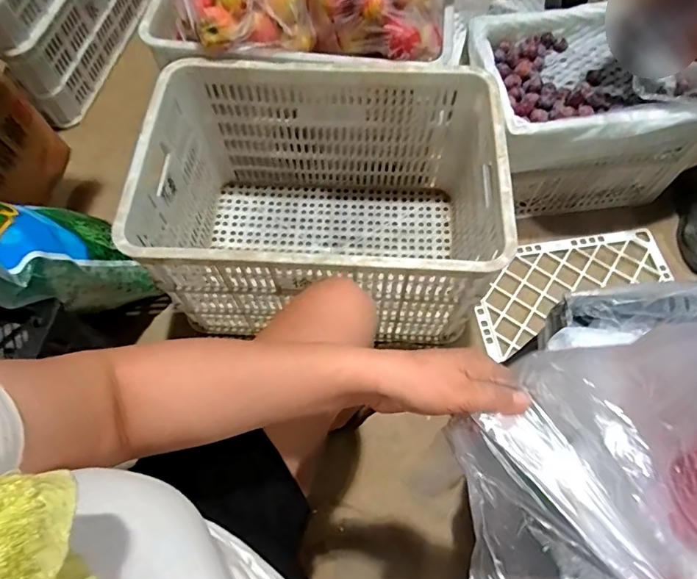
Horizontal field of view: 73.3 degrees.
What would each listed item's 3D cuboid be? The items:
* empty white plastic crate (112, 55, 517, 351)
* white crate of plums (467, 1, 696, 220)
[{"bbox_3d":[-0.047,-0.158,0.940,0.615,0.352,0.428,1,65,1],"label":"empty white plastic crate"},{"bbox_3d":[0.493,-0.385,1.061,0.466,0.322,0.349,-8,66,-3],"label":"white crate of plums"}]

